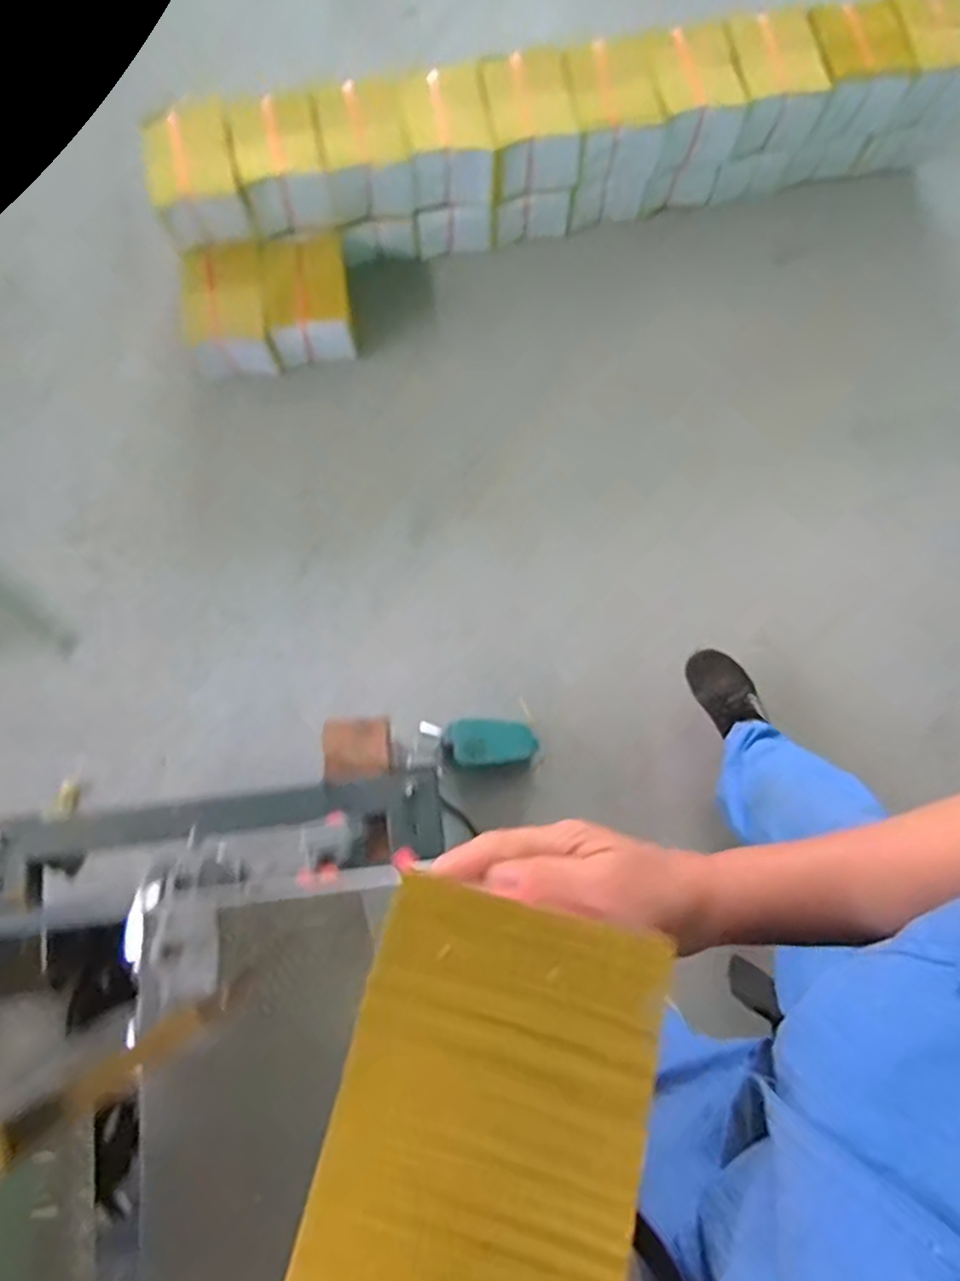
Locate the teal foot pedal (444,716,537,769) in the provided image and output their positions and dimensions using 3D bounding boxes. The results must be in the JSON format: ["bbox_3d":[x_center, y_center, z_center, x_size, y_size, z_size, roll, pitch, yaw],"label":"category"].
[{"bbox_3d":[0.019,0.178,1.199,0.167,0.020,0.084,1,76,-16],"label":"teal foot pedal"}]

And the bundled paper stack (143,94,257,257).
[{"bbox_3d":[-0.533,-0.870,1.290,0.160,0.163,0.219,-15,77,-3],"label":"bundled paper stack"}]

